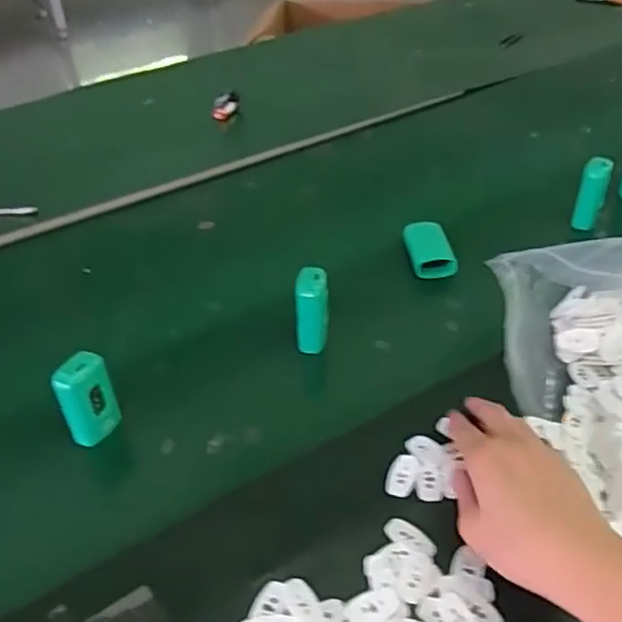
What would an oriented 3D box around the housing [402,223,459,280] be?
[{"bbox_3d":[0.114,-0.060,0.641,0.041,0.022,0.065,-5,41,-4],"label":"housing"}]

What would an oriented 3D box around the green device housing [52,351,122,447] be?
[{"bbox_3d":[-0.159,0.064,0.473,0.017,0.068,0.041,16,44,19],"label":"green device housing"}]

